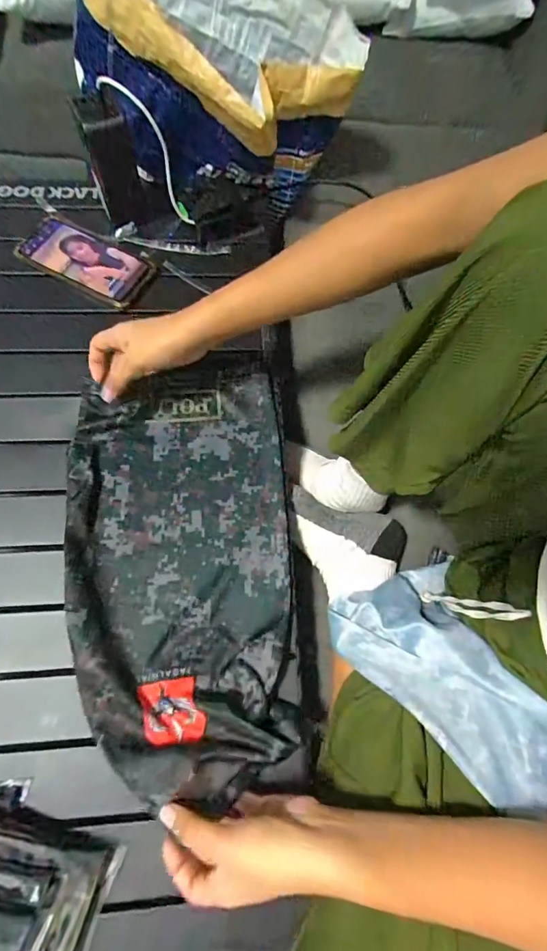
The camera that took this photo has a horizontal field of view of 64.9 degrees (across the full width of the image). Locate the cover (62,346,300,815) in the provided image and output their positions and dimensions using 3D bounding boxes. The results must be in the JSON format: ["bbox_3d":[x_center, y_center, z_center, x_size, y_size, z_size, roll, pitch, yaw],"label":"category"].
[{"bbox_3d":[-0.093,0.070,0.438,0.222,0.035,0.439,-3,67,-4],"label":"cover"}]

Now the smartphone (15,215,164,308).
[{"bbox_3d":[-0.242,-0.281,0.553,0.172,0.014,0.095,22,69,4],"label":"smartphone"}]

